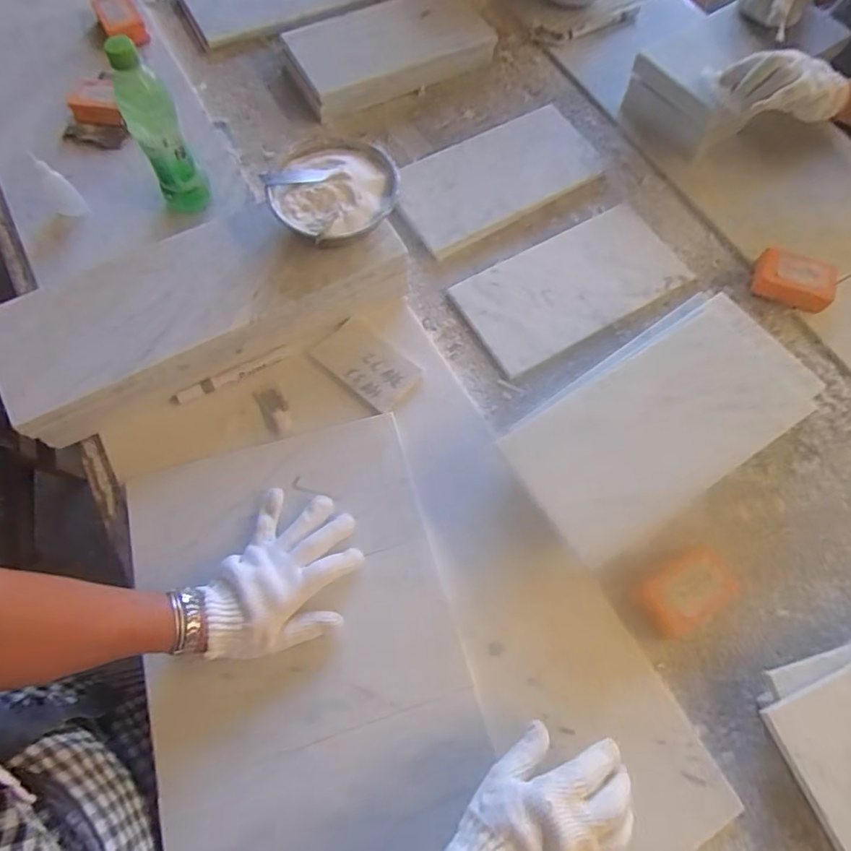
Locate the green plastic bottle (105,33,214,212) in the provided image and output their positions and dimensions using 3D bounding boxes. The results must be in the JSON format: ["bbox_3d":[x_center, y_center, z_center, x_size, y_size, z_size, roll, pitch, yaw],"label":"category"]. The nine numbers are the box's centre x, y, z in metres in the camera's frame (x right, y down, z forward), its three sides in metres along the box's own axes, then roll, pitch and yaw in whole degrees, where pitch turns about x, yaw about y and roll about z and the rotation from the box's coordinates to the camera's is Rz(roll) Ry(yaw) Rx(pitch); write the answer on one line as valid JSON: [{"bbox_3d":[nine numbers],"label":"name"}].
[{"bbox_3d":[-0.316,-0.344,0.642,0.058,0.218,0.049,-25,73,-11],"label":"green plastic bottle"}]

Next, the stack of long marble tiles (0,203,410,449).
[{"bbox_3d":[-0.255,-0.145,0.635,0.451,0.086,0.158,-25,73,-11],"label":"stack of long marble tiles"}]

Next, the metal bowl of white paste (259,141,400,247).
[{"bbox_3d":[-0.105,-0.263,0.619,0.142,0.039,0.135,1,70,-2],"label":"metal bowl of white paste"}]

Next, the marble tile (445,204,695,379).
[{"bbox_3d":[0.194,-0.186,0.714,0.299,0.018,0.147,-28,74,-12],"label":"marble tile"}]

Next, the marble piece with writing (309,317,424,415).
[{"bbox_3d":[-0.070,-0.076,0.655,0.120,0.009,0.078,39,73,11],"label":"marble piece with writing"}]

